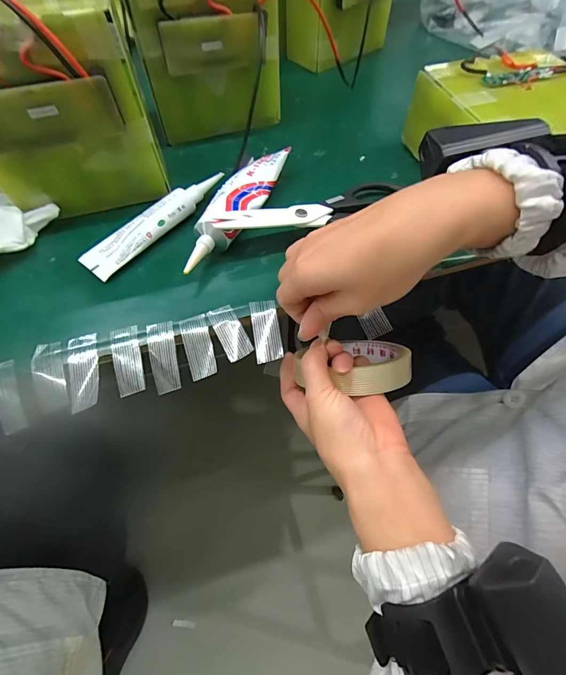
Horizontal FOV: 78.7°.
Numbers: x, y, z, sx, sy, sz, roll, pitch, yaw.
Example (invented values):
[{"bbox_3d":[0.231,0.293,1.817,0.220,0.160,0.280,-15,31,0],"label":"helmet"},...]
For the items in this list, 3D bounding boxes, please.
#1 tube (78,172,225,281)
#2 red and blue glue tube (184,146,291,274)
[{"bbox_3d":[-0.114,-0.108,0.315,0.033,0.025,0.148,36,66,20],"label":"tube"},{"bbox_3d":[-0.043,-0.119,0.316,0.039,0.033,0.163,20,61,12],"label":"red and blue glue tube"}]

